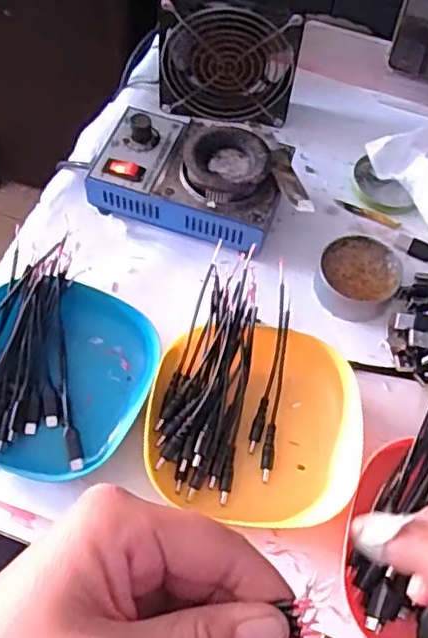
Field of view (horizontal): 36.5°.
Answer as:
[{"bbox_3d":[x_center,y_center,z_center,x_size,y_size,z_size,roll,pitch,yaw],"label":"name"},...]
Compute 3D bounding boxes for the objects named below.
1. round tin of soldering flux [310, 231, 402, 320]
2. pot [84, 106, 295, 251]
[{"bbox_3d":[0.114,-0.033,0.513,0.064,0.027,0.058,22,62,10],"label":"round tin of soldering flux"},{"bbox_3d":[-0.016,-0.119,0.539,0.156,0.060,0.107,18,61,7],"label":"pot"}]

